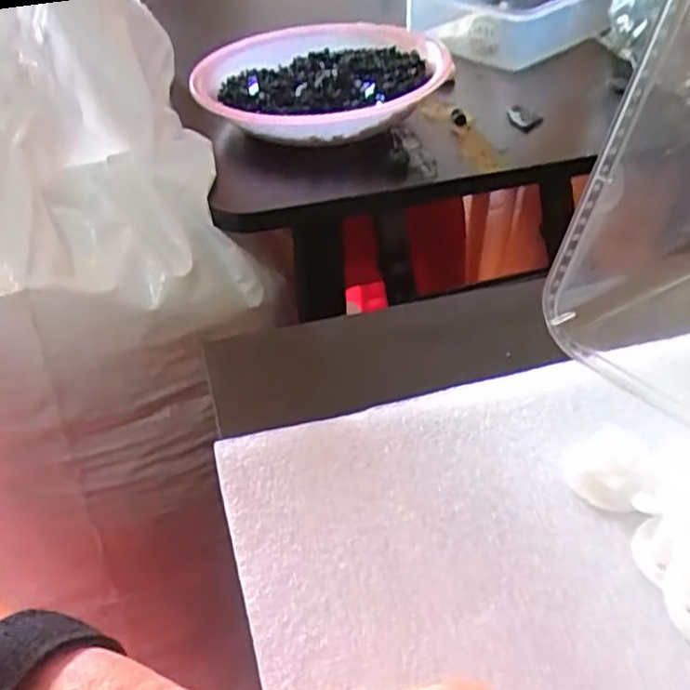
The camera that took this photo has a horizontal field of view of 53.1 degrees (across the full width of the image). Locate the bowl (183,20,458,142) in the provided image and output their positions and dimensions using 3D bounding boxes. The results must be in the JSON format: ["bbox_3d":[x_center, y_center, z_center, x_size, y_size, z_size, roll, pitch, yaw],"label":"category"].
[{"bbox_3d":[-0.019,-0.192,0.517,0.189,0.061,0.163,9,44,15],"label":"bowl"}]

